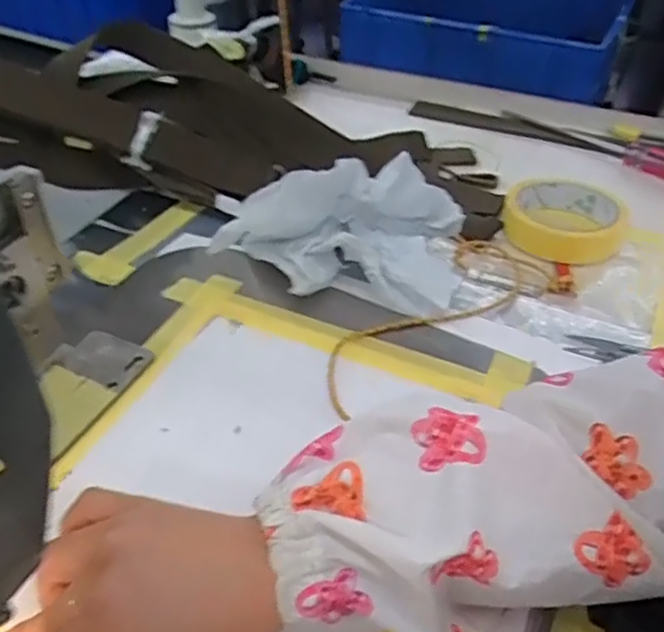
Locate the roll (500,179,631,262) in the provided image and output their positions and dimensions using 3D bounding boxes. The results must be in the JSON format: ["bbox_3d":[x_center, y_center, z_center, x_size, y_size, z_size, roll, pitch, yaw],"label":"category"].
[{"bbox_3d":[0.191,-0.082,0.564,0.096,0.021,0.096,1,41,-1],"label":"roll"}]

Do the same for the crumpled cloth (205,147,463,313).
[{"bbox_3d":[0.008,-0.063,0.477,0.159,0.087,0.081,5,41,5],"label":"crumpled cloth"}]

